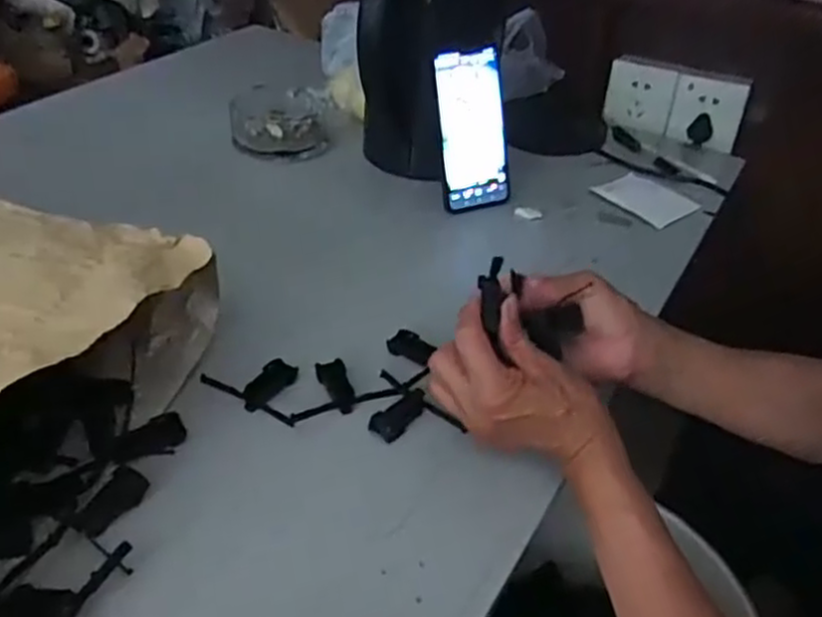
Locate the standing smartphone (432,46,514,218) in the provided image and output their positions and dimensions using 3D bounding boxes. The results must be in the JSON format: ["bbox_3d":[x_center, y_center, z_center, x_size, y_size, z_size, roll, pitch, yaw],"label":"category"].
[{"bbox_3d":[0.065,-0.184,0.770,0.077,0.161,0.014,-17,21,-25],"label":"standing smartphone"}]

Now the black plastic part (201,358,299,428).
[{"bbox_3d":[-0.109,0.055,0.556,0.080,0.009,0.050,23,41,23],"label":"black plastic part"}]

